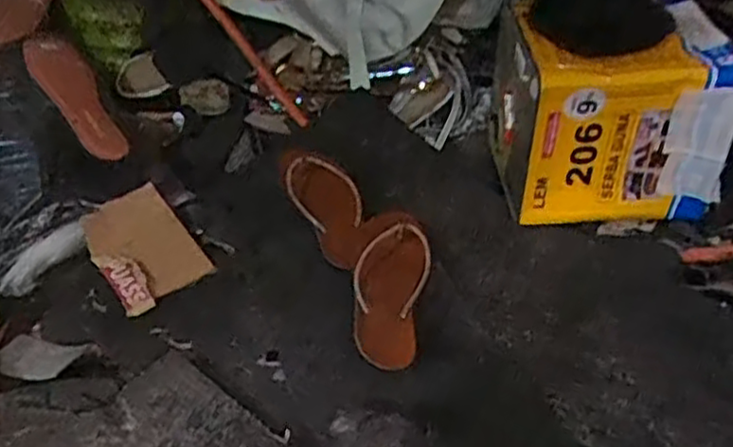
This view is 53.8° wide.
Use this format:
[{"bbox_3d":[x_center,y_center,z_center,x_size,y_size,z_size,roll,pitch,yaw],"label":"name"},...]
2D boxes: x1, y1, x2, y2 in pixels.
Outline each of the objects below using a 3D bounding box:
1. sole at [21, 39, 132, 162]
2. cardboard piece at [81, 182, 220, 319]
[{"bbox_3d":[-0.390,-0.173,0.975,0.072,0.026,0.200,-27,76,-40],"label":"sole"},{"bbox_3d":[-0.279,0.028,0.904,0.117,0.009,0.152,-31,72,-29],"label":"cardboard piece"}]

